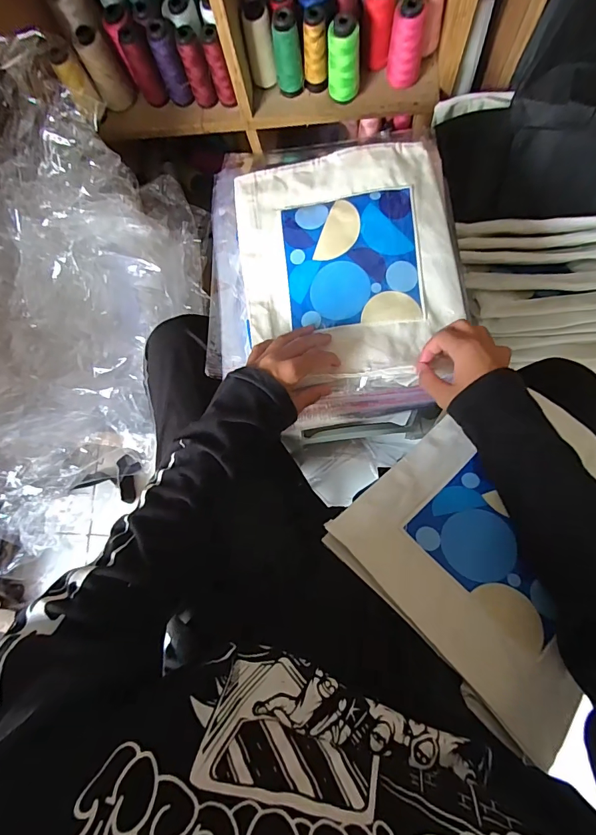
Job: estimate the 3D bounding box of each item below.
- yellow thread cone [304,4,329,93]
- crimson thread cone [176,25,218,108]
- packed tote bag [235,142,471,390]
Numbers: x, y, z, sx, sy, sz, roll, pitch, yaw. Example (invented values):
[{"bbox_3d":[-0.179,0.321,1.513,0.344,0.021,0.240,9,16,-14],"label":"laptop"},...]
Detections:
[{"bbox_3d":[0.028,-0.581,0.667,0.039,0.116,0.036,1,83,6],"label":"yellow thread cone"},{"bbox_3d":[-0.166,-0.572,0.695,0.038,0.126,0.035,-20,81,3],"label":"crimson thread cone"},{"bbox_3d":[0.061,-0.176,0.486,0.250,0.022,0.280,-6,82,5],"label":"packed tote bag"}]

